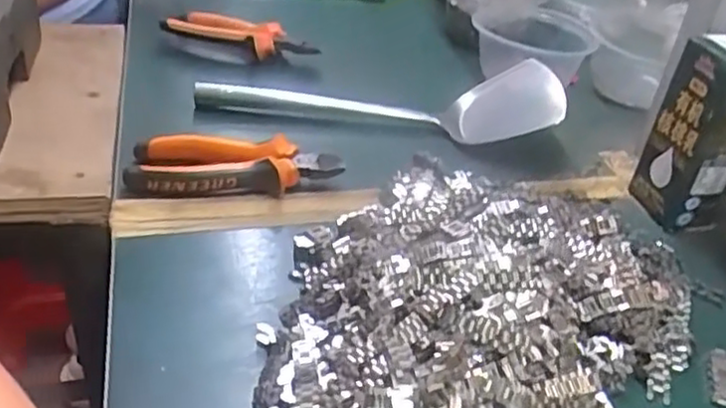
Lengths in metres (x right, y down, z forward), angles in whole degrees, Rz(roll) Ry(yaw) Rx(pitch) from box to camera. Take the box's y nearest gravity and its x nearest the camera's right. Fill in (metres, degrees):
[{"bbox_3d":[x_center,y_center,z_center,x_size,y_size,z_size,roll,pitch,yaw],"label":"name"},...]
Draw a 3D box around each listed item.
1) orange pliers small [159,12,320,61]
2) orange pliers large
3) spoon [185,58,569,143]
[{"bbox_3d":[-0.117,-0.161,0.686,0.150,0.028,0.038,14,37,10],"label":"orange pliers small"},{"bbox_3d":[-0.090,-0.029,0.510,0.145,0.031,0.049,0,37,-8],"label":"orange pliers large"},{"bbox_3d":[0.022,-0.083,0.594,0.317,0.037,0.076,-1,37,-10],"label":"spoon"}]

